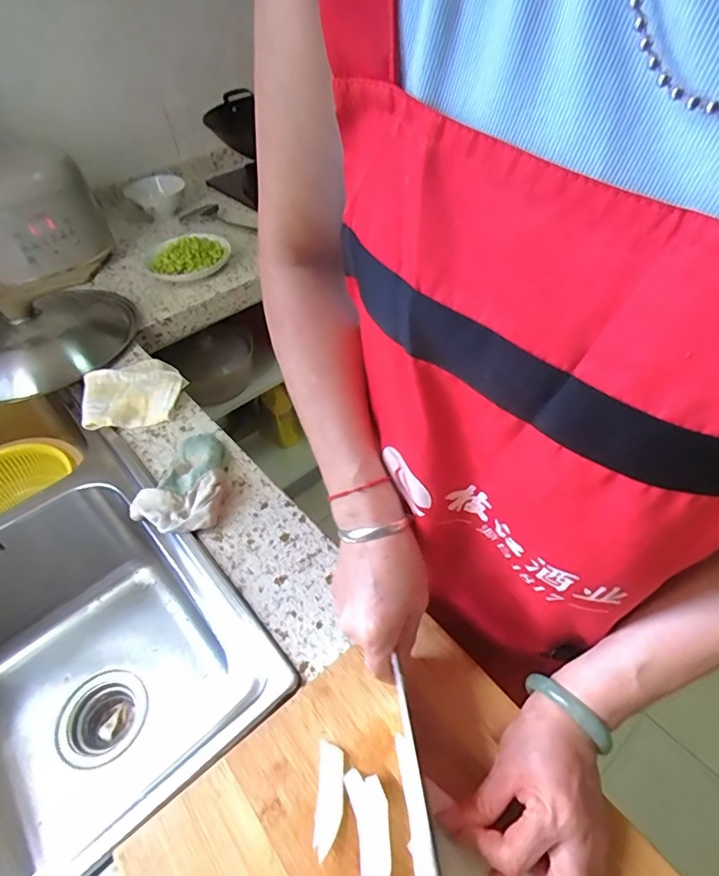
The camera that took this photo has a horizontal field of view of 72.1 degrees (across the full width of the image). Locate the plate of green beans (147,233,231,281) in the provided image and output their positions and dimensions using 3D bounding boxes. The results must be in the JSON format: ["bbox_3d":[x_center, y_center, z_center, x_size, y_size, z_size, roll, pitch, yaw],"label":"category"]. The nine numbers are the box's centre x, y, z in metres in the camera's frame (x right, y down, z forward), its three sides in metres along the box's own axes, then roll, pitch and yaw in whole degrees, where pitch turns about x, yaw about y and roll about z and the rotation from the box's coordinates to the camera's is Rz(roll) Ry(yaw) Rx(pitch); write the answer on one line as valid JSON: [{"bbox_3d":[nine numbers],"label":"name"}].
[{"bbox_3d":[-0.345,-0.371,0.997,0.163,0.044,0.196,-19,49,-12],"label":"plate of green beans"}]

